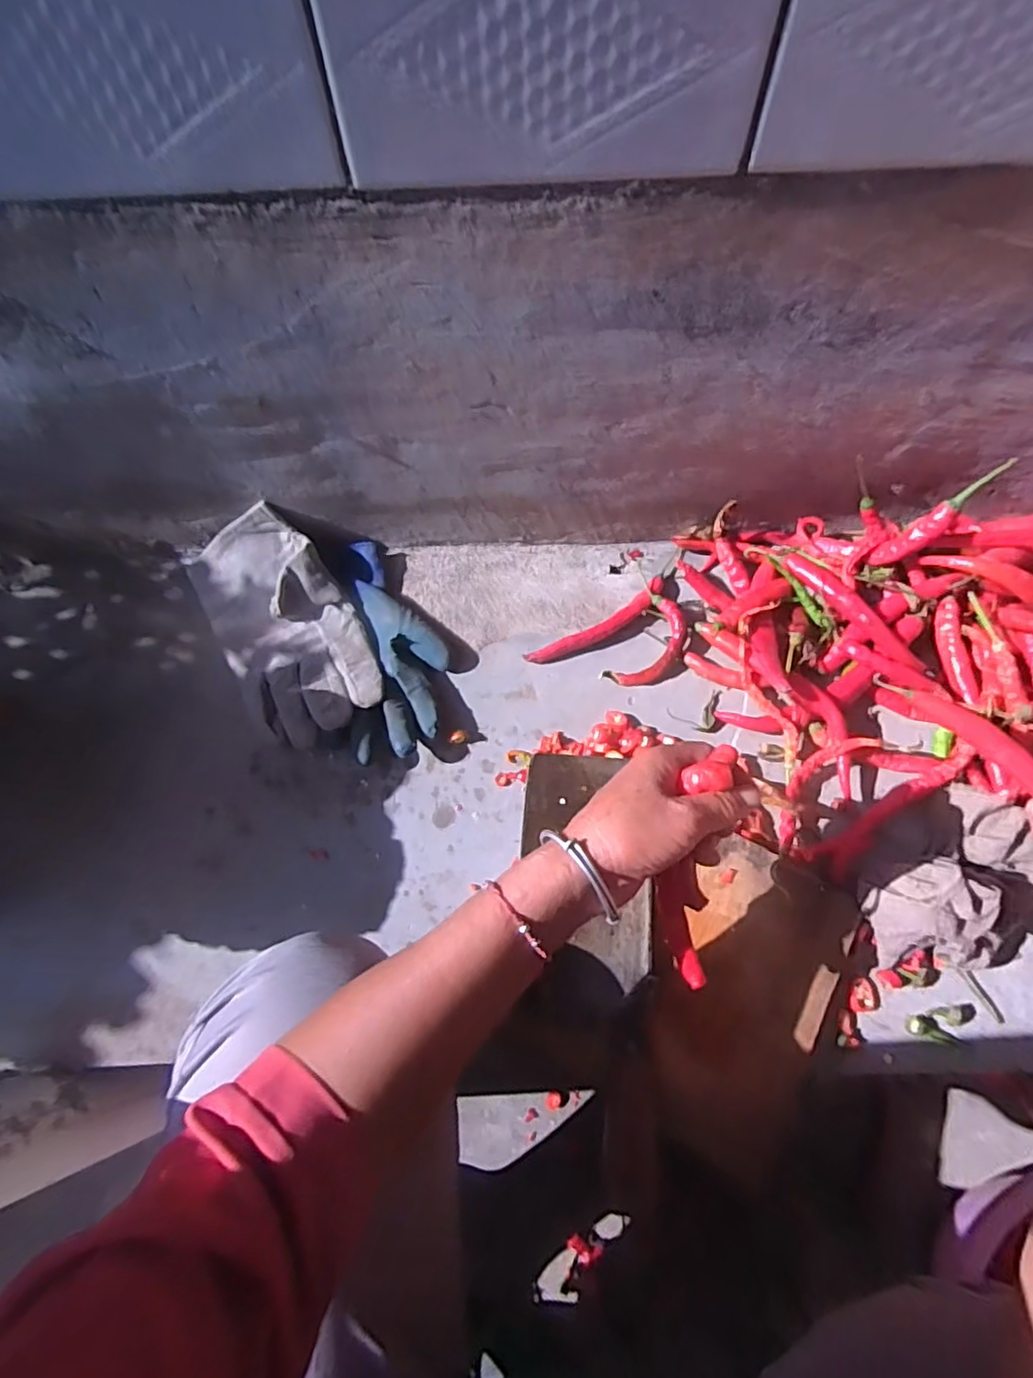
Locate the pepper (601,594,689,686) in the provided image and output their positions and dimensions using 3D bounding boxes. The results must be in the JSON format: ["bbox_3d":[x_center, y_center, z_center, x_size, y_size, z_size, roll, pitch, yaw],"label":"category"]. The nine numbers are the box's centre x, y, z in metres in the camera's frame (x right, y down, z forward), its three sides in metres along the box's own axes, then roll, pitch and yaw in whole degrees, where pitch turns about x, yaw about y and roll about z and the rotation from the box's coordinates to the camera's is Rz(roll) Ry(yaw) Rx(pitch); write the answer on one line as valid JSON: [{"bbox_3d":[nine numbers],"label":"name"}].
[{"bbox_3d":[0.122,-0.039,0.549,0.048,0.023,0.092,30,70,14],"label":"pepper"}]

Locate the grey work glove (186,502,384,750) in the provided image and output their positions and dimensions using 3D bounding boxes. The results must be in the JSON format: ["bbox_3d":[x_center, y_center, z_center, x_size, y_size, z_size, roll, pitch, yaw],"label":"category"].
[{"bbox_3d":[-0.217,-0.061,0.557,0.122,0.065,0.234,-34,69,-13],"label":"grey work glove"}]

